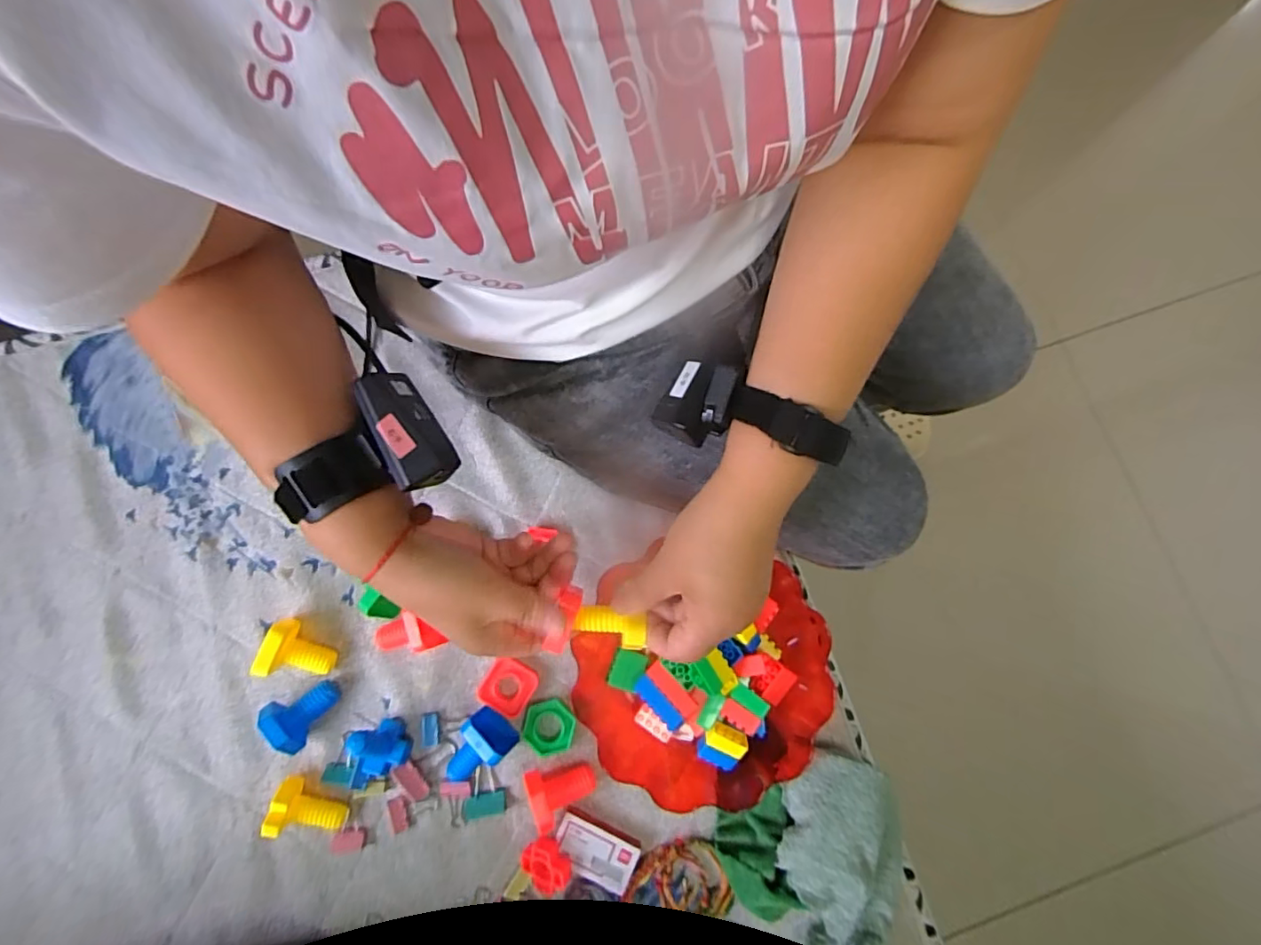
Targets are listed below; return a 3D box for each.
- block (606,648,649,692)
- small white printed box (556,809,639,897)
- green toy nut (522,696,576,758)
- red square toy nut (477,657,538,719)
[{"bbox_3d":[-0.003,0.170,0.490,0.026,0.026,0.034,24,80,4],"label":"block"},{"bbox_3d":[-0.030,0.313,0.469,0.068,0.015,0.039,25,80,4],"label":"small white printed box"},{"bbox_3d":[-0.070,0.217,0.481,0.042,0.016,0.047,6,80,0],"label":"green toy nut"},{"bbox_3d":[-0.107,0.186,0.492,0.044,0.012,0.042,25,80,4],"label":"red square toy nut"}]

